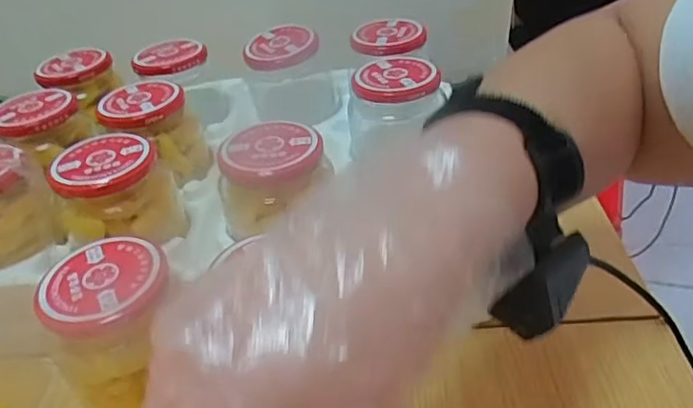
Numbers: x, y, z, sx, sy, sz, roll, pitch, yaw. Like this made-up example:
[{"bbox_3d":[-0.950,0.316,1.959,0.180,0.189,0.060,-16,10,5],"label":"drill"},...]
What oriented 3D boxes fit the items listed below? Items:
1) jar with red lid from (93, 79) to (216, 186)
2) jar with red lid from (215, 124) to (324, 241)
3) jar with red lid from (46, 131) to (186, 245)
[{"bbox_3d":[-0.163,-0.059,0.485,0.072,0.067,0.069,-4,37,3],"label":"jar with red lid"},{"bbox_3d":[-0.050,-0.015,0.401,0.071,0.063,0.071,-4,37,3],"label":"jar with red lid"},{"bbox_3d":[-0.162,-0.008,0.409,0.078,0.061,0.069,-17,38,-14],"label":"jar with red lid"}]

